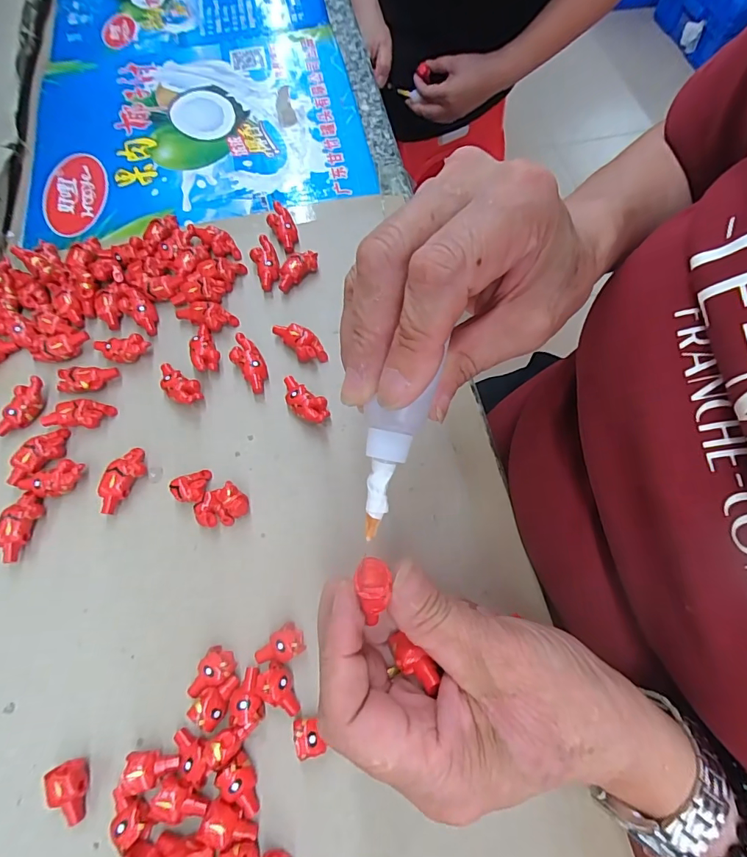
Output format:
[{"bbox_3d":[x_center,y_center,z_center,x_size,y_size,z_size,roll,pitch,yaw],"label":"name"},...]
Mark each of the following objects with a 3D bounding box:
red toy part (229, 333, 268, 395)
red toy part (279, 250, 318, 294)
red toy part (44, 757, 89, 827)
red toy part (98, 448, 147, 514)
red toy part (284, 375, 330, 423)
[{"bbox_3d":[-0.083,-0.044,0.301,0.018,0.013,0.041,-34,71,-12],"label":"red toy part"},{"bbox_3d":[-0.058,-0.119,0.333,0.037,0.016,0.016,-43,73,-15],"label":"red toy part"},{"bbox_3d":[-0.148,0.176,0.214,0.017,0.013,0.025,-11,68,-3],"label":"red toy part"},{"bbox_3d":[-0.155,0.031,0.272,0.017,0.014,0.041,24,70,11],"label":"red toy part"},{"bbox_3d":[-0.046,-0.017,0.289,0.039,0.014,0.019,34,72,14],"label":"red toy part"}]

